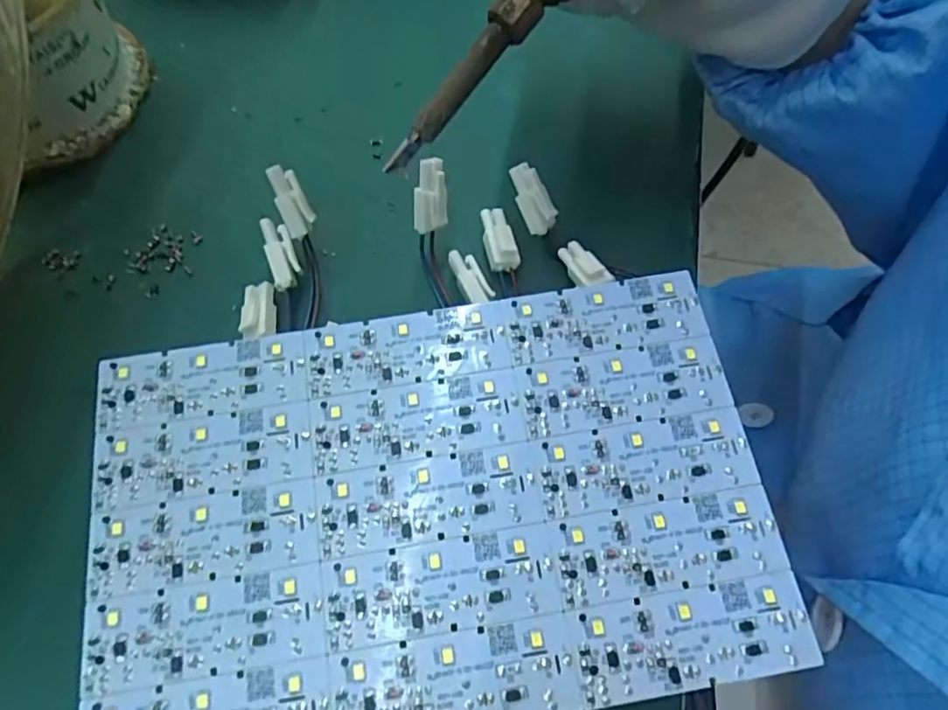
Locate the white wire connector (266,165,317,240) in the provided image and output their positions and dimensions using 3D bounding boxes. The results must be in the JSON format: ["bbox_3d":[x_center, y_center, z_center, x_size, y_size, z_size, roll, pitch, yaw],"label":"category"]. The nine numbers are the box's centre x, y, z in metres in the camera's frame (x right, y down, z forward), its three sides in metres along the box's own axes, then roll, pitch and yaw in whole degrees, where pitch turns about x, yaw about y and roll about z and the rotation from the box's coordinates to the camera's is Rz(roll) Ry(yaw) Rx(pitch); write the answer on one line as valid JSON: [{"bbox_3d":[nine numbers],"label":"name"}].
[{"bbox_3d":[-0.065,-0.055,0.222,0.010,0.004,0.026,-23,105,-11],"label":"white wire connector"}]

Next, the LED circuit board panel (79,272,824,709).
[{"bbox_3d":[-0.013,0.041,0.179,0.189,0.004,0.117,-9,68,-3],"label":"LED circuit board panel"}]

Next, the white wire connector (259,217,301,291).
[{"bbox_3d":[-0.070,-0.037,0.223,0.010,0.004,0.027,-16,81,-7],"label":"white wire connector"}]

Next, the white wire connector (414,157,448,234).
[{"bbox_3d":[-0.015,-0.056,0.220,0.012,0.027,0.004,13,30,9],"label":"white wire connector"}]

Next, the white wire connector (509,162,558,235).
[{"bbox_3d":[0.022,-0.058,0.230,0.011,0.006,0.026,-24,99,-12],"label":"white wire connector"}]

